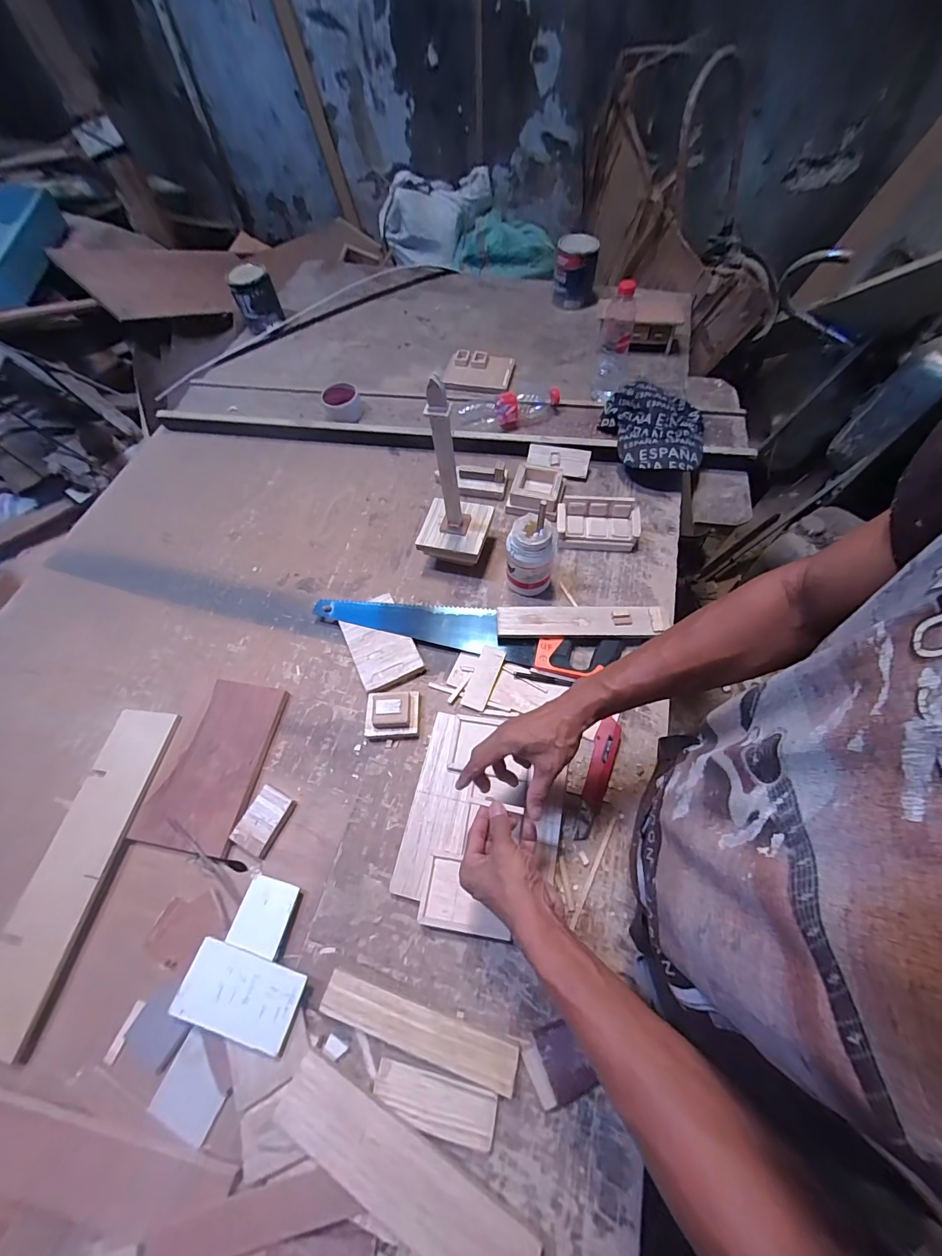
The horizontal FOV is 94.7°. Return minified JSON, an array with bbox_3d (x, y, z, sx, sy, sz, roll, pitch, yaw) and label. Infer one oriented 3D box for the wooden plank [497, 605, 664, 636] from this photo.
[{"bbox_3d":[0.180,-0.007,0.718,0.269,0.036,0.055,1,61,4],"label":"wooden plank"}]

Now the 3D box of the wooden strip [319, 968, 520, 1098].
[{"bbox_3d":[-0.061,0.449,0.485,0.223,0.015,0.042,14,63,10],"label":"wooden strip"}]

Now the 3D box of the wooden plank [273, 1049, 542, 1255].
[{"bbox_3d":[-0.069,0.536,0.422,0.272,0.014,0.065,24,57,15],"label":"wooden plank"}]

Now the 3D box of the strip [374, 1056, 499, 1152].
[{"bbox_3d":[-0.039,0.501,0.458,0.129,0.008,0.044,9,62,8],"label":"strip"}]

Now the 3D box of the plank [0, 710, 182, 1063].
[{"bbox_3d":[-0.540,0.312,0.599,0.107,0.022,0.399,6,62,6],"label":"plank"}]

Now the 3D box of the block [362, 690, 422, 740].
[{"bbox_3d":[-0.121,0.130,0.665,0.080,0.042,0.074,-1,61,3],"label":"block"}]

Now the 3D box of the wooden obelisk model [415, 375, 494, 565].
[{"bbox_3d":[-0.031,-0.229,0.687,0.117,0.299,0.113,9,63,10],"label":"wooden obelisk model"}]

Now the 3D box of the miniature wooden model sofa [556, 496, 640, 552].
[{"bbox_3d":[0.234,-0.193,0.802,0.145,0.063,0.080,5,62,5],"label":"miniature wooden model sofa"}]

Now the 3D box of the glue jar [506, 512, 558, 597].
[{"bbox_3d":[0.101,-0.117,0.728,0.078,0.134,0.067,9,62,8],"label":"glue jar"}]

